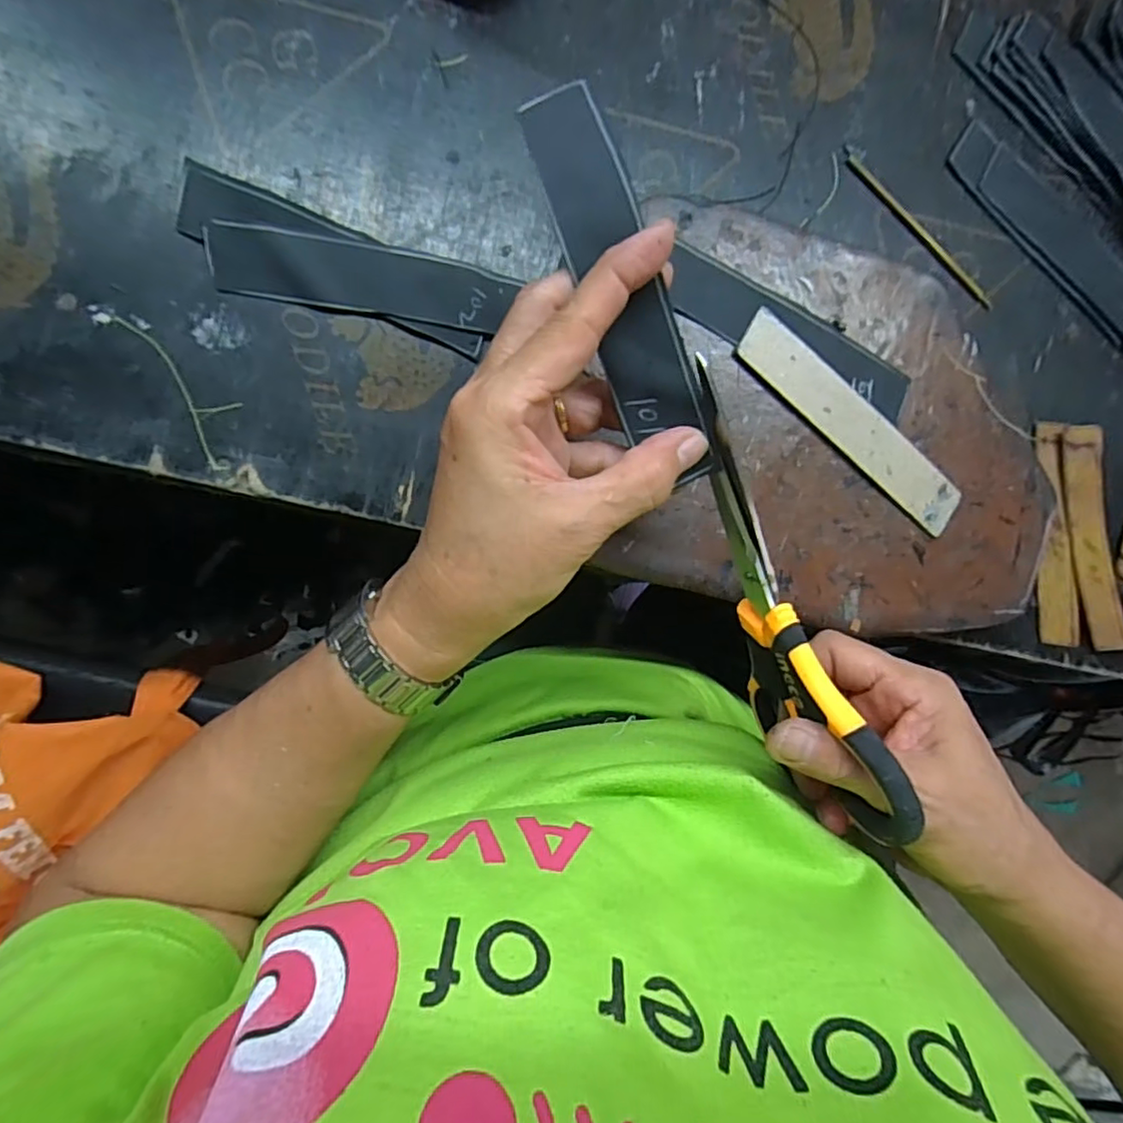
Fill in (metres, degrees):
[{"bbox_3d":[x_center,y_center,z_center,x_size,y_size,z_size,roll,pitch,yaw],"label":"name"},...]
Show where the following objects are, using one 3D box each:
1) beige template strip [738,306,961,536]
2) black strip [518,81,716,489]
[{"bbox_3d":[0.137,-0.064,0.290,0.132,0.004,0.026,40,86,-8],"label":"beige template strip"},{"bbox_3d":[0.022,-0.092,0.217,0.028,0.011,0.133,-25,104,-7],"label":"black strip"}]

